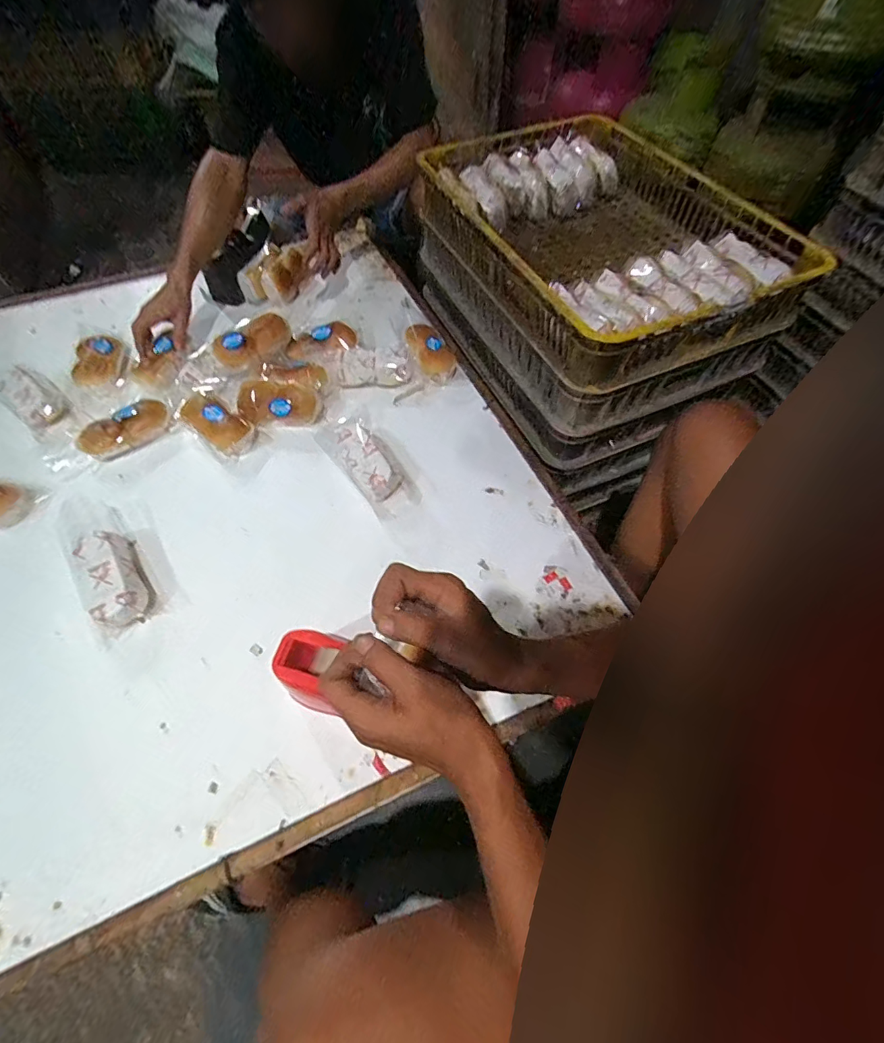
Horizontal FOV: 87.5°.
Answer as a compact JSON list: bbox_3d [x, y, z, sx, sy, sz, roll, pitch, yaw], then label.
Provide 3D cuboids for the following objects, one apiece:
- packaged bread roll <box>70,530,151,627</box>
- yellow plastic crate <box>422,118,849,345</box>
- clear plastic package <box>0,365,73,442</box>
[{"bbox_3d":[-0.458,0.077,0.632,0.073,0.047,0.145,-31,63,-17],"label":"packaged bread roll"},{"bbox_3d":[0.274,-0.493,0.793,0.456,0.133,0.596,-21,61,-12],"label":"yellow plastic crate"},{"bbox_3d":[-0.724,-0.213,0.825,0.145,0.052,0.083,36,66,20],"label":"clear plastic package"}]

